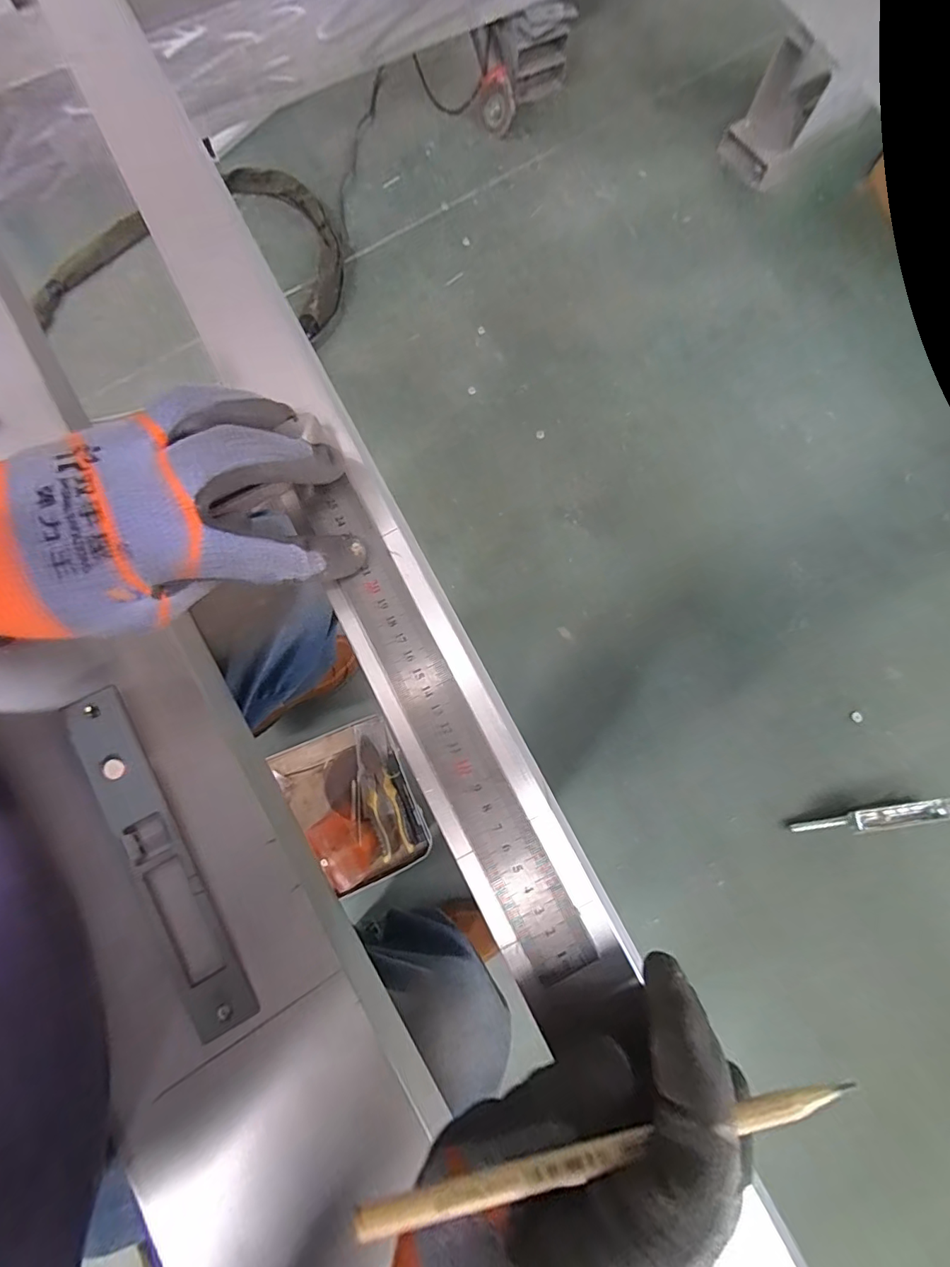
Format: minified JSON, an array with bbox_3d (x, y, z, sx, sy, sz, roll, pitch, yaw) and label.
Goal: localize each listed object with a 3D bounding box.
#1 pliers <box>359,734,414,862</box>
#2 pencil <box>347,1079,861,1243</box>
[{"bbox_3d":[-0.151,0.262,0.802,0.047,0.022,0.188,-19,79,-7],"label":"pliers"},{"bbox_3d":[0.046,0.168,0.161,0.165,0.005,0.007,-8,78,-7],"label":"pencil"}]

